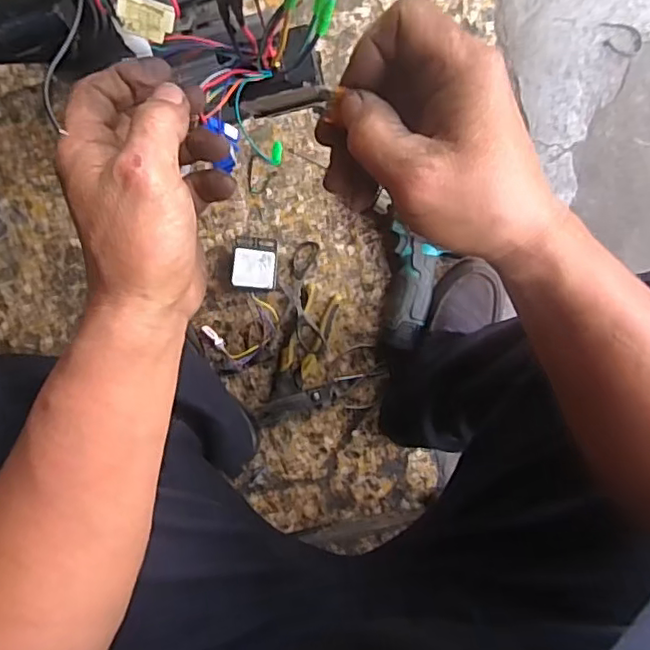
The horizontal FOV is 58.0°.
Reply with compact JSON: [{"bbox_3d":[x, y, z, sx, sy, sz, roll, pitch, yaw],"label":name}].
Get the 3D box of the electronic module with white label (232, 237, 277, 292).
[{"bbox_3d":[-0.089,-0.079,0.754,0.057,0.035,0.070,4,94,-6],"label":"electronic module with white label"}]

